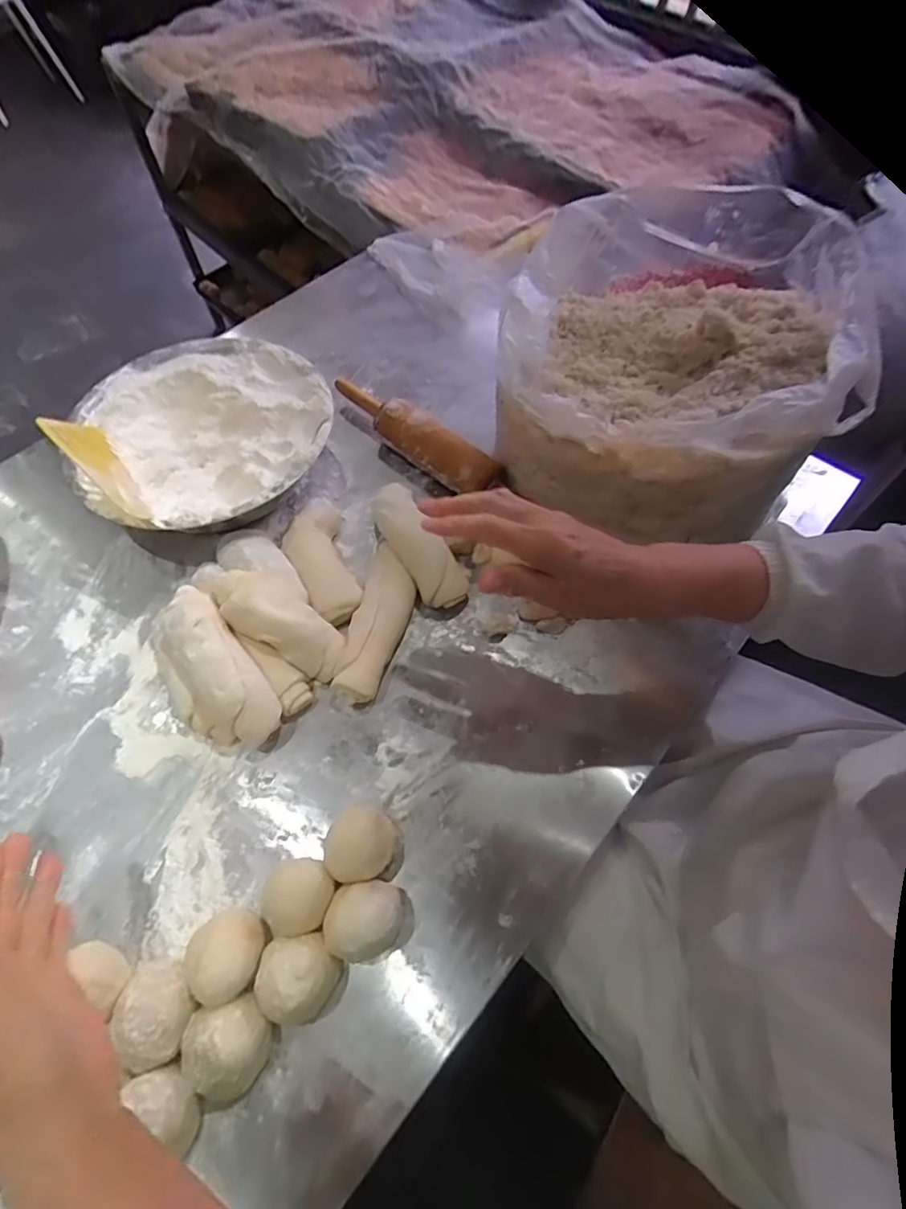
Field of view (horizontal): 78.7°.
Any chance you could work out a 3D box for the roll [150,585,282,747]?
[{"bbox_3d":[-0.225,0.062,0.502,0.077,0.078,0.152,-36,65,-18],"label":"roll"}]

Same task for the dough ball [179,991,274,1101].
[{"bbox_3d":[-0.153,0.301,0.377,0.054,0.050,0.053,0,60,1],"label":"dough ball"}]

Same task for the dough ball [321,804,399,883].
[{"bbox_3d":[-0.073,0.193,0.442,0.048,0.047,0.056,33,66,19],"label":"dough ball"}]

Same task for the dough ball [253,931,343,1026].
[{"bbox_3d":[-0.109,0.266,0.397,0.057,0.053,0.051,-8,61,-3],"label":"dough ball"}]

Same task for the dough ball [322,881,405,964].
[{"bbox_3d":[-0.064,0.235,0.412,0.051,0.059,0.051,-1,61,1],"label":"dough ball"}]

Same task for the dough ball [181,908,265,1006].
[{"bbox_3d":[-0.163,0.256,0.403,0.044,0.052,0.055,12,61,8],"label":"dough ball"}]

